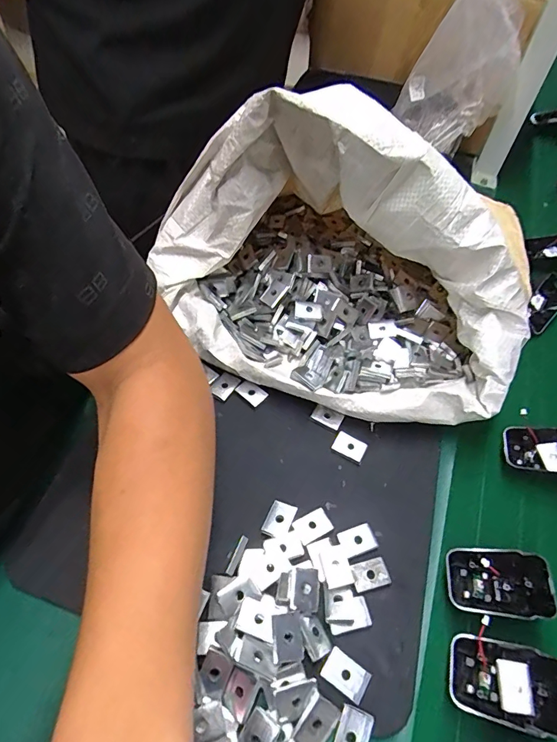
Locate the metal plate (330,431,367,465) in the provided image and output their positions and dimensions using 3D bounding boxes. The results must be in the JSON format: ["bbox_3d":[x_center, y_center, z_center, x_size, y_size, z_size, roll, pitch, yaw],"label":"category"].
[{"bbox_3d":[0.063,0.069,0.388,0.028,0.006,0.020,29,57,18],"label":"metal plate"}]

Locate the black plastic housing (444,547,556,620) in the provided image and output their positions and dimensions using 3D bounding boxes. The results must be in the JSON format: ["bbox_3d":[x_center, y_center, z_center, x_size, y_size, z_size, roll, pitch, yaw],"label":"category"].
[{"bbox_3d":[0.163,0.154,0.319,0.073,0.022,0.042,6,53,1],"label":"black plastic housing"}]

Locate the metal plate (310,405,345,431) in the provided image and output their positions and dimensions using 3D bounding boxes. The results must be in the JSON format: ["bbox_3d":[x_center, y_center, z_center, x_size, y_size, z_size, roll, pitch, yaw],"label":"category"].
[{"bbox_3d":[0.045,0.043,0.405,0.028,0.004,0.017,26,73,18],"label":"metal plate"}]

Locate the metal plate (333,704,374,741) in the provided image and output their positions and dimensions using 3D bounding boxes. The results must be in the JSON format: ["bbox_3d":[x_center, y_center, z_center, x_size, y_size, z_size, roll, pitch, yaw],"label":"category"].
[{"bbox_3d":[0.045,0.224,0.266,0.019,0.006,0.028,20,54,12],"label":"metal plate"}]

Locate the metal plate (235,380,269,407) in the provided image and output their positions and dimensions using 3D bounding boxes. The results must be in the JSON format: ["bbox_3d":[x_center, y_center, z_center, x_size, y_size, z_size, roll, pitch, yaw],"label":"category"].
[{"bbox_3d":[-0.027,0.021,0.416,0.029,0.004,0.017,34,80,12],"label":"metal plate"}]

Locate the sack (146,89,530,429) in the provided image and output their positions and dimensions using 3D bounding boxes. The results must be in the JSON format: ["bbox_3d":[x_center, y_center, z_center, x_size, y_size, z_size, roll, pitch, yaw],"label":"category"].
[{"bbox_3d":[0.072,-0.100,0.400,0.253,0.189,0.324,-34,63,-27],"label":"sack"}]

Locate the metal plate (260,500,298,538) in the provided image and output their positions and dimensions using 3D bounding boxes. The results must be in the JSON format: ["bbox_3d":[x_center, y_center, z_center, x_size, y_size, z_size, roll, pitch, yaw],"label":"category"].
[{"bbox_3d":[0.001,0.117,0.341,0.020,0.004,0.028,22,55,13],"label":"metal plate"}]

